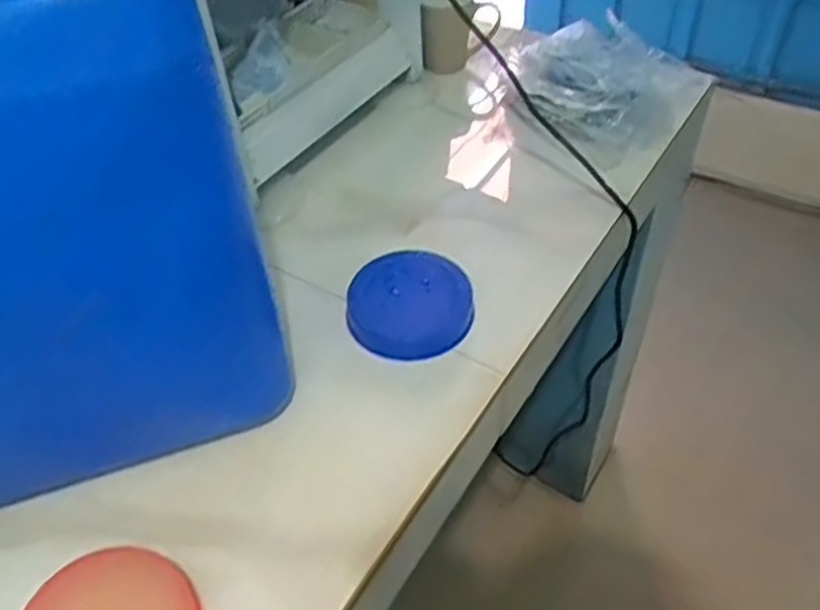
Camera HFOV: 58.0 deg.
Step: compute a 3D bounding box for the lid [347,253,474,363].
[{"bbox_3d":[0.002,-0.002,0.701,0.120,0.018,0.114,-7,55,11],"label":"lid"}]

